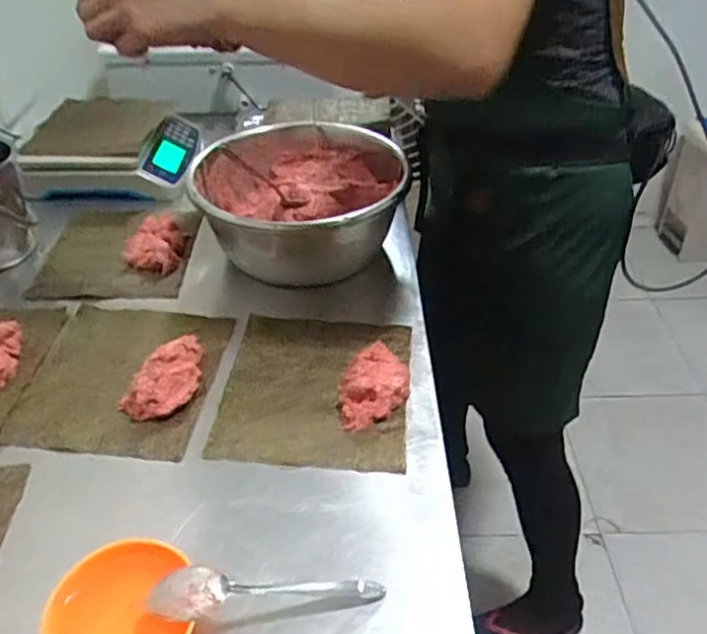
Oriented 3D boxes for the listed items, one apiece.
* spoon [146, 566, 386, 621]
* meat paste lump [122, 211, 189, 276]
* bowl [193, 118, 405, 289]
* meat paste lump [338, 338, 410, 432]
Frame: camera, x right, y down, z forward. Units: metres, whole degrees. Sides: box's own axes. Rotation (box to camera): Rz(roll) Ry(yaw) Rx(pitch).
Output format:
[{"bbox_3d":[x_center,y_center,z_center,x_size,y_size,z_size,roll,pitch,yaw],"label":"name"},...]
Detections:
[{"bbox_3d":[-0.059,0.201,0.487,0.170,0.018,0.036,7,38,-16],"label":"spoon"},{"bbox_3d":[-0.259,-0.104,0.875,0.073,0.032,0.115,-2,40,-1],"label":"meat paste lump"},{"bbox_3d":[-0.068,-0.144,0.856,0.258,0.122,0.262,0,40,0],"label":"bowl"},{"bbox_3d":[0.022,0.068,0.664,0.065,0.035,0.087,0,40,1],"label":"meat paste lump"}]

